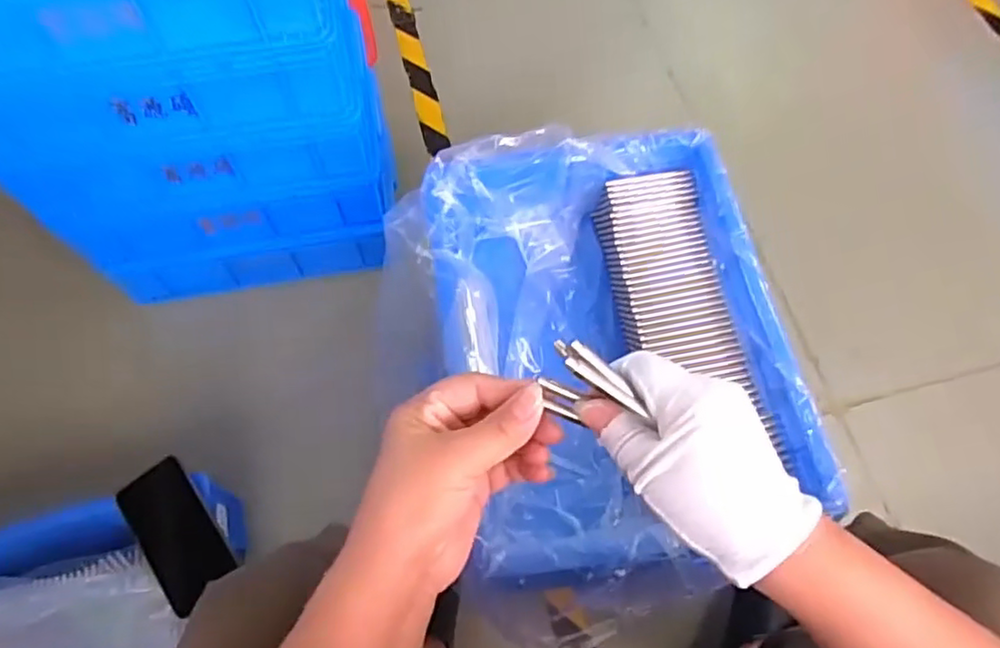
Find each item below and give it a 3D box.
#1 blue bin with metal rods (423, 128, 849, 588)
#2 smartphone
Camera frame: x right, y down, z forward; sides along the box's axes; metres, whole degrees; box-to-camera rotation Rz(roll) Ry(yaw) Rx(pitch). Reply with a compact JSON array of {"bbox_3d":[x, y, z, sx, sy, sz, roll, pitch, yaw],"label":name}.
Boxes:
[{"bbox_3d":[0.098,0.016,0.652,0.326,0.128,0.406,-9,65,-4],"label":"blue bin with metal rods"},{"bbox_3d":[-0.347,0.223,0.702,0.073,0.012,0.151,-33,78,-16],"label":"smartphone"}]

